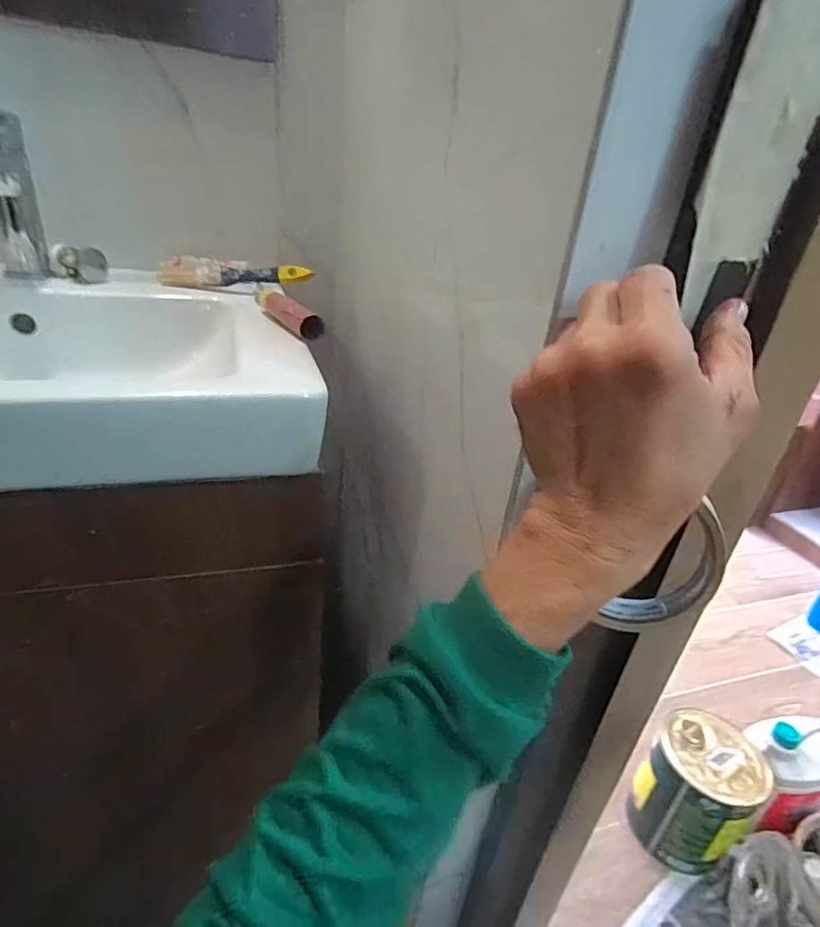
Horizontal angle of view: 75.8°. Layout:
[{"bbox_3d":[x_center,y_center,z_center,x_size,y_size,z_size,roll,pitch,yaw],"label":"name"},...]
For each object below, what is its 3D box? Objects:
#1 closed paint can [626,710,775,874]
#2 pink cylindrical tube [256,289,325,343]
[{"bbox_3d":[0.483,0.554,0.893,0.177,0.192,0.155,-18,37,-38],"label":"closed paint can"},{"bbox_3d":[-0.120,-0.147,0.513,0.021,0.019,0.119,-15,35,-34],"label":"pink cylindrical tube"}]

